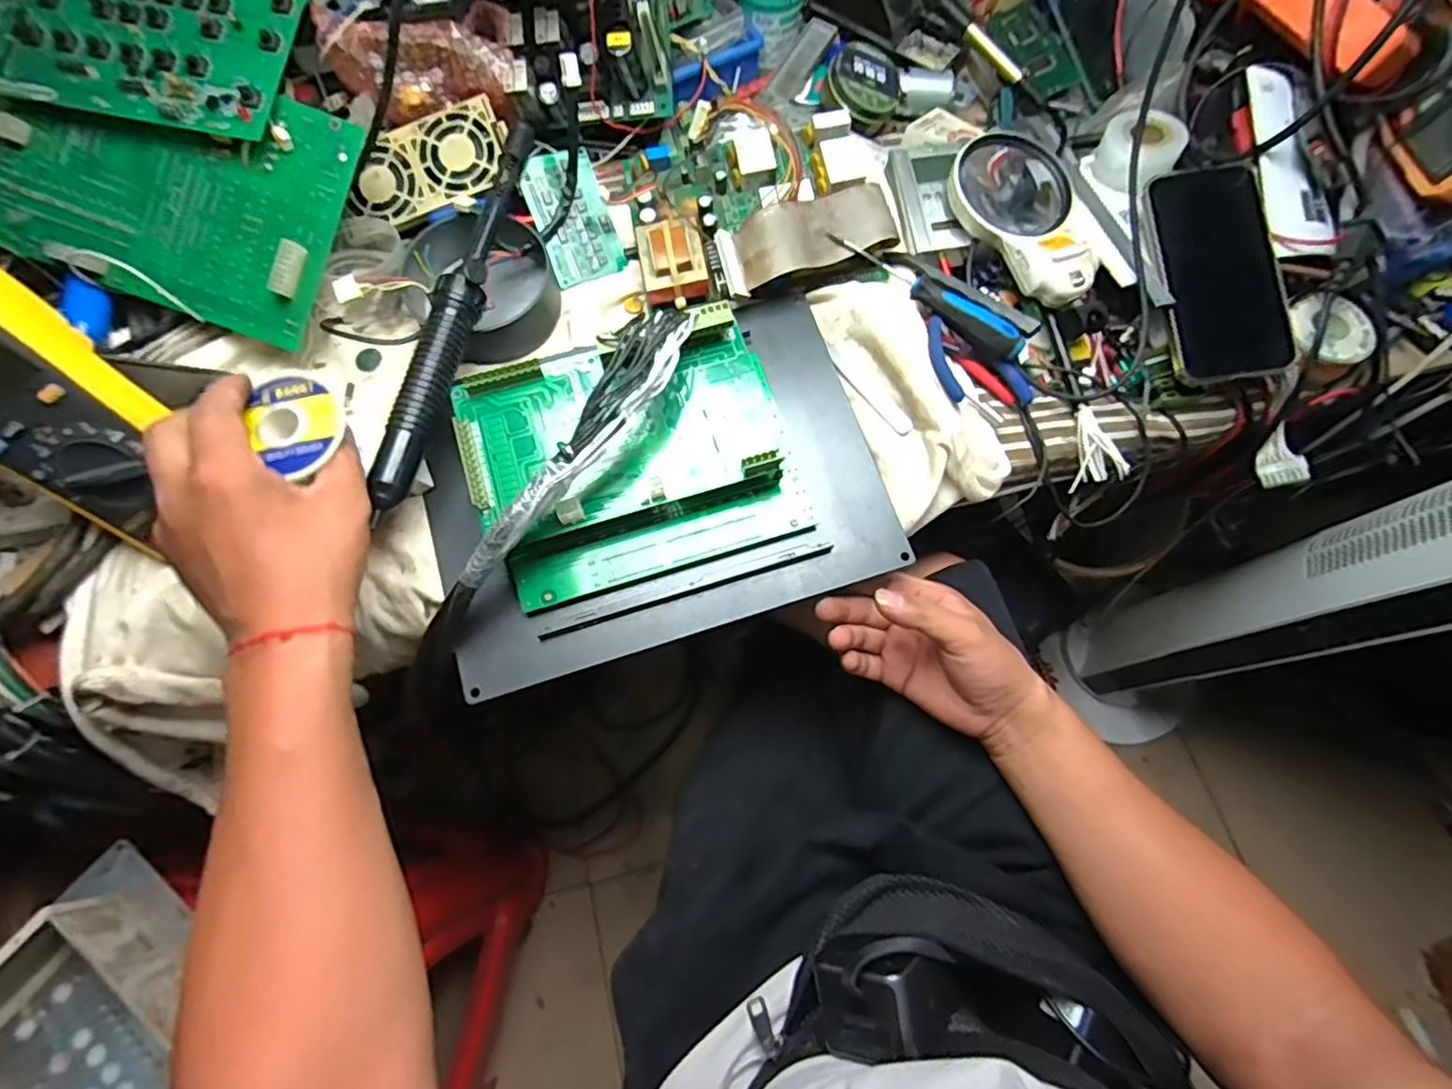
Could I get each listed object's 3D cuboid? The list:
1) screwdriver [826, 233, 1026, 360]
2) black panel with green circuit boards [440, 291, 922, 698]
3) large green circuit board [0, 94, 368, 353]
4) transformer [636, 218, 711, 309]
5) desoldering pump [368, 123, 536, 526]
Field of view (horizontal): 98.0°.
[{"bbox_3d":[0.152,-0.190,0.470,0.157,0.021,0.028,33,73,10],"label":"screwdriver"},{"bbox_3d":[-0.047,-0.056,0.414,0.307,0.094,0.219,-17,72,-8],"label":"black panel with green circuit boards"},{"bbox_3d":[-0.370,-0.243,0.426,0.207,0.016,0.159,20,92,-4],"label":"large green circuit board"},{"bbox_3d":[-0.040,-0.216,0.483,0.050,0.032,0.062,-12,71,-6],"label":"transformer"},{"bbox_3d":[-0.179,-0.159,0.428,0.026,0.037,0.294,13,70,3],"label":"desoldering pump"}]

